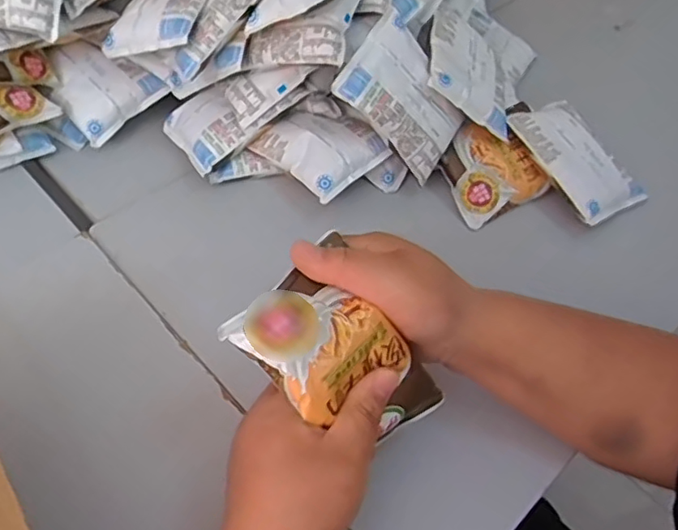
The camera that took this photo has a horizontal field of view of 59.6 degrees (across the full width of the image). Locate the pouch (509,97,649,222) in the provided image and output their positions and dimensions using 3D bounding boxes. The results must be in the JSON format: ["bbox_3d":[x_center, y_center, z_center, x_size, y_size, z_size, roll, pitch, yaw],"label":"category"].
[{"bbox_3d":[0.225,-0.102,0.559,0.079,0.014,0.127,-24,72,-22],"label":"pouch"}]

